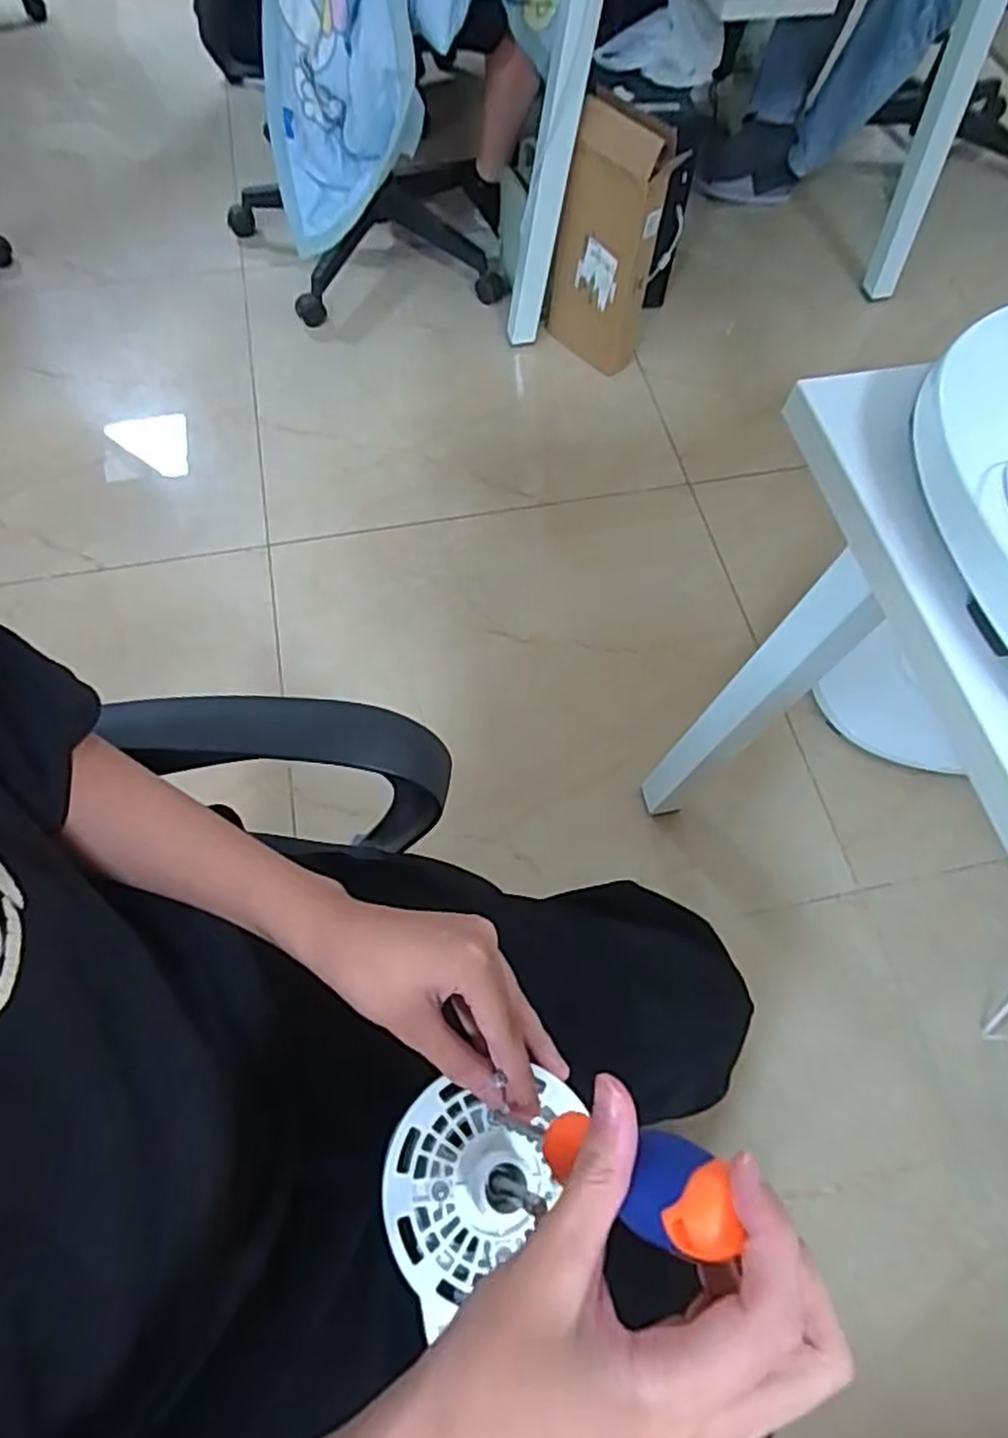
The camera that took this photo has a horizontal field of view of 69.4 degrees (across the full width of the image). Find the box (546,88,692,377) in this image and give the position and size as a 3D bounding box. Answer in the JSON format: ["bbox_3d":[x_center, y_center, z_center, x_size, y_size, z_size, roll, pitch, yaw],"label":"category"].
[{"bbox_3d":[0.190,-0.862,1.340,0.093,0.419,0.202,-41,72,-18],"label":"box"}]

